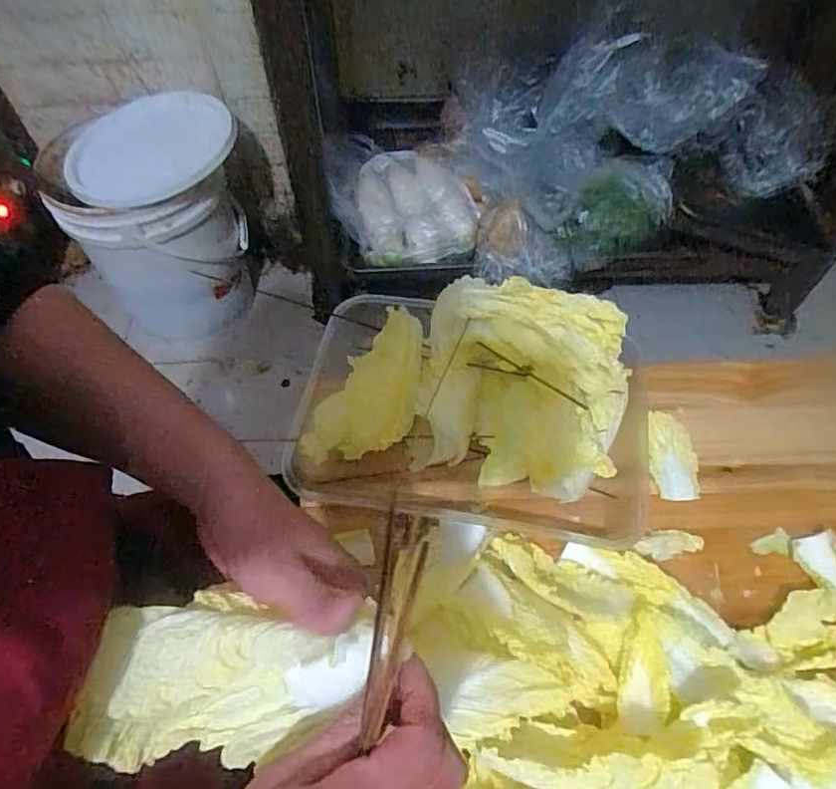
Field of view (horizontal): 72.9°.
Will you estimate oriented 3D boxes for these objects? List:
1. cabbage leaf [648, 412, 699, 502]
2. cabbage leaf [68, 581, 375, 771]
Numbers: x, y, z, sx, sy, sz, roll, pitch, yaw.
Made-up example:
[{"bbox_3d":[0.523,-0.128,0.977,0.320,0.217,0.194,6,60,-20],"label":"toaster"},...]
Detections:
[{"bbox_3d":[0.282,0.069,0.629,0.047,0.017,0.097,5,58,3],"label":"cabbage leaf"},{"bbox_3d":[-0.097,0.142,0.291,0.139,0.052,0.078,-2,58,-2],"label":"cabbage leaf"}]

